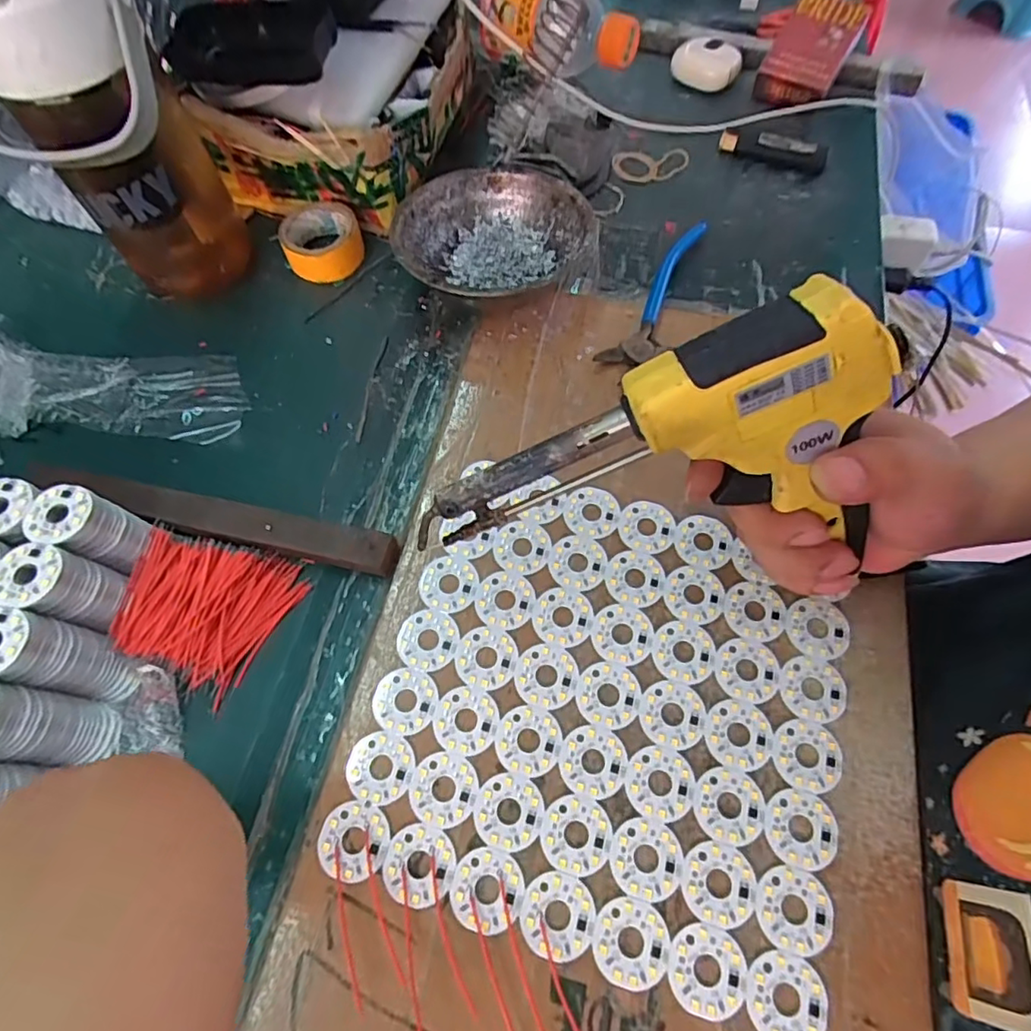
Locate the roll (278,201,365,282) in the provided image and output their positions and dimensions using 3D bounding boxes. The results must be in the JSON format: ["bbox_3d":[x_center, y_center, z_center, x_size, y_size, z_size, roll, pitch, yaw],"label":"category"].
[{"bbox_3d":[-0.135,-0.195,0.411,0.052,0.023,0.056,-1,64,2],"label":"roll"}]

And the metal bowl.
[{"bbox_3d":[-0.016,-0.182,0.392,0.124,0.044,0.124,-1,64,2],"label":"metal bowl"}]

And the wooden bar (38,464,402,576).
[{"bbox_3d":[-0.172,-0.001,0.323,0.219,0.017,0.023,12,66,9],"label":"wooden bar"}]

